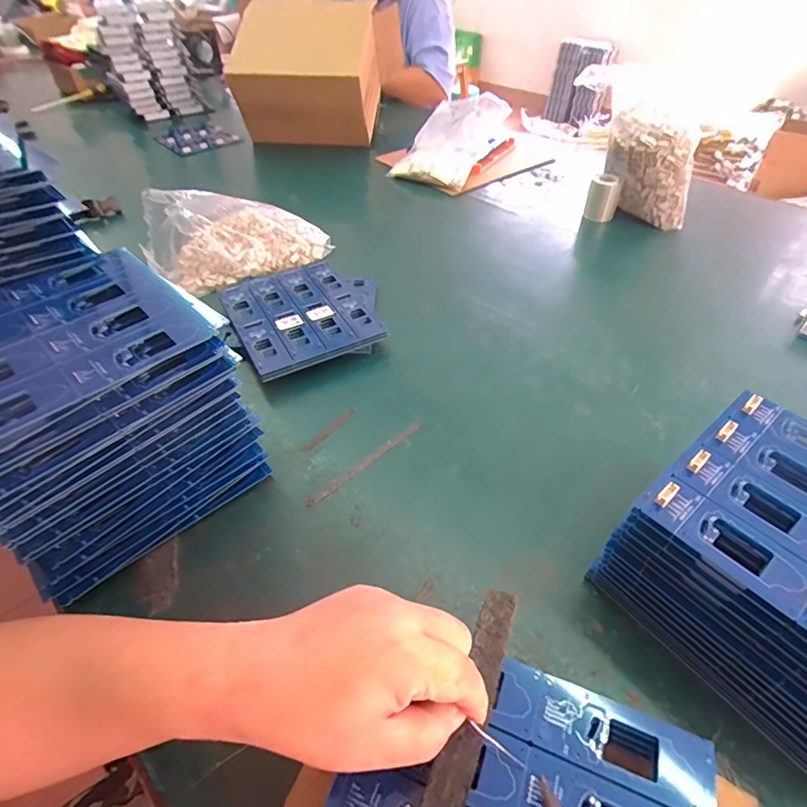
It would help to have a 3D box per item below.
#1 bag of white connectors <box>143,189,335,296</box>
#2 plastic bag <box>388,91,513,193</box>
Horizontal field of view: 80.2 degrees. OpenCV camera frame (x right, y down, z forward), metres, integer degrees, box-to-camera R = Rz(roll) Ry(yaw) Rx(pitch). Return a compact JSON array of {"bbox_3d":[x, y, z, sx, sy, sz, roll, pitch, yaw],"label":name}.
[{"bbox_3d":[-0.244,-0.259,0.711,0.244,0.124,0.131,-27,51,-24],"label":"bag of white connectors"},{"bbox_3d":[0.103,-0.548,1.000,0.163,0.122,0.263,24,50,22],"label":"plastic bag"}]

